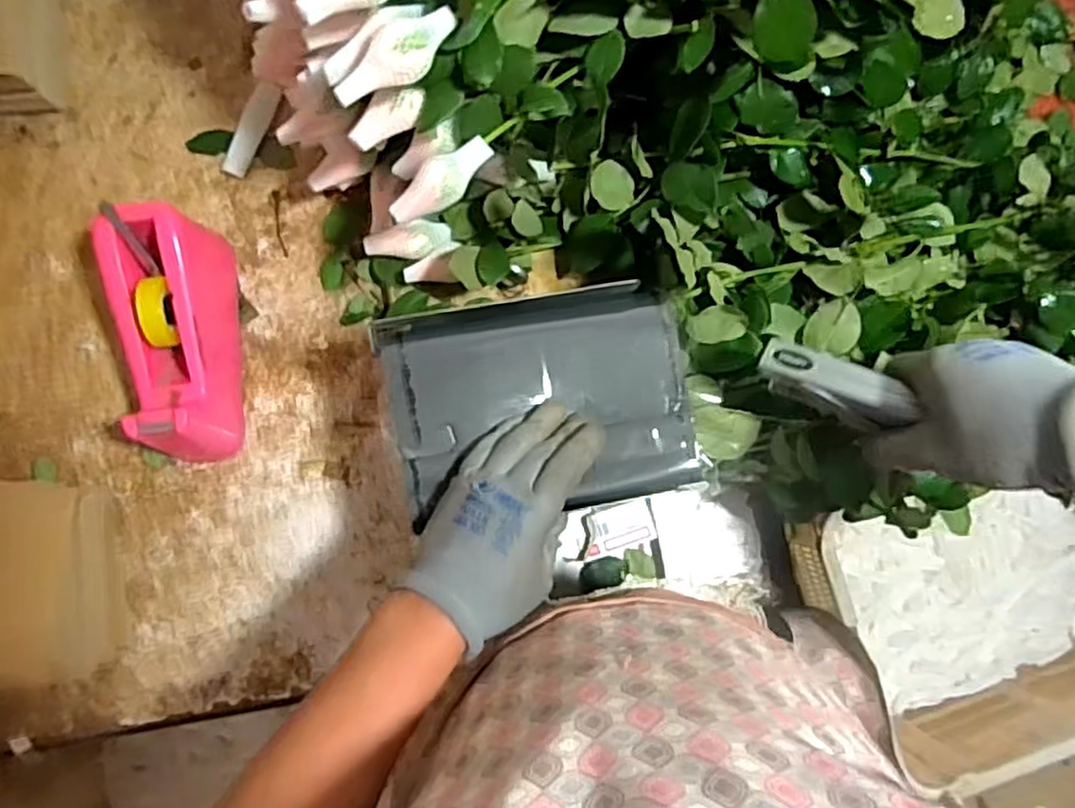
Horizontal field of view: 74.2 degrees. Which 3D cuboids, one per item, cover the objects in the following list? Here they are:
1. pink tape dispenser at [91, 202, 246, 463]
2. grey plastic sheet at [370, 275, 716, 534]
[{"bbox_3d":[-0.297,-0.054,0.584,0.074,0.098,0.200,-5,84,-5],"label":"pink tape dispenser"},{"bbox_3d":[0.003,-0.003,0.512,0.208,0.029,0.158,-11,85,-6],"label":"grey plastic sheet"}]

